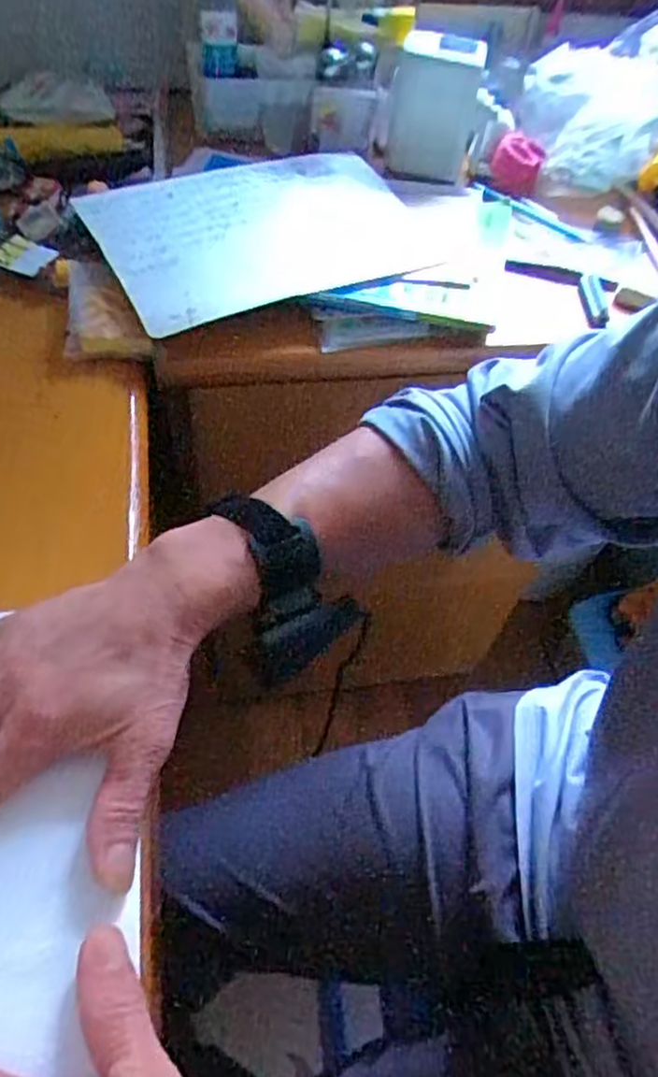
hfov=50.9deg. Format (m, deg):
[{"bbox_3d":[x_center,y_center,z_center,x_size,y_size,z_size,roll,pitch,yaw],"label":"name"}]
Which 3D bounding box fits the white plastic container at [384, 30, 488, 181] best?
[{"bbox_3d":[0.103,-0.424,0.681,0.082,0.111,0.052,12,54,3],"label":"white plastic container"}]

